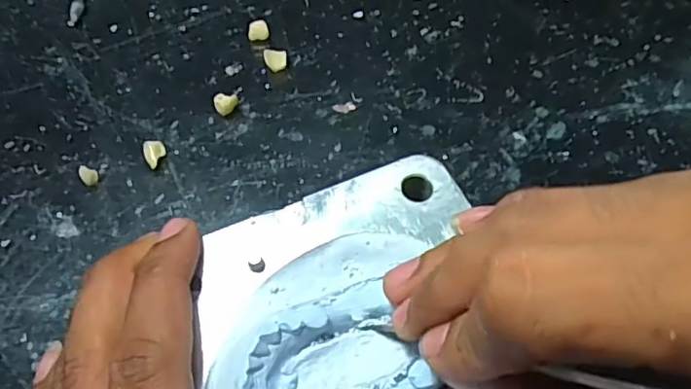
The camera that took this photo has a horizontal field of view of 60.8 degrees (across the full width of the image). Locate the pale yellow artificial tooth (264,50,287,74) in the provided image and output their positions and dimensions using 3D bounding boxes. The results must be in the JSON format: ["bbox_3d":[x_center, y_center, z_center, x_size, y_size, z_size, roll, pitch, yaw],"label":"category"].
[{"bbox_3d":[-0.032,-0.062,0.274,0.010,0.008,0.009,-7,59,-4],"label":"pale yellow artificial tooth"}]

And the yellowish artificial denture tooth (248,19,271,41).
[{"bbox_3d":[-0.042,-0.080,0.286,0.010,0.006,0.010,0,59,0],"label":"yellowish artificial denture tooth"}]

